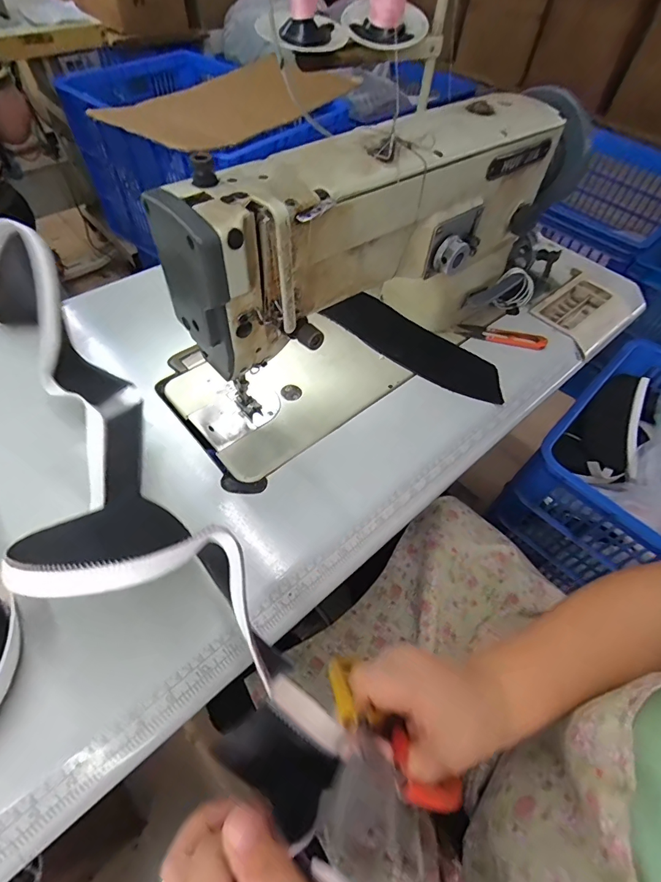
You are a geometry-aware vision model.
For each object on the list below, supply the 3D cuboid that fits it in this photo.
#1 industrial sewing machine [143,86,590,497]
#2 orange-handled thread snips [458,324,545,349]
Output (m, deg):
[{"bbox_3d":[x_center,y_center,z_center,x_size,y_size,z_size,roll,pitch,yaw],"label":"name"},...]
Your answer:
[{"bbox_3d":[0.051,-0.216,0.476,0.539,0.235,0.198,-36,65,-25],"label":"industrial sewing machine"},{"bbox_3d":[0.235,-0.144,0.577,0.115,0.010,0.028,13,55,5],"label":"orange-handled thread snips"}]

